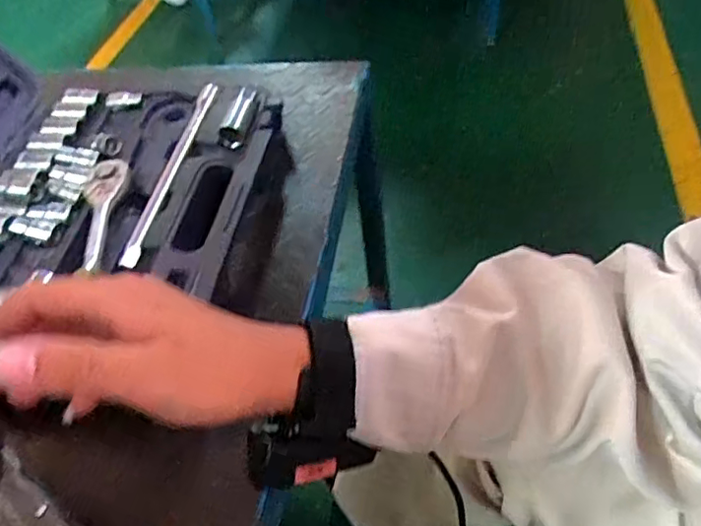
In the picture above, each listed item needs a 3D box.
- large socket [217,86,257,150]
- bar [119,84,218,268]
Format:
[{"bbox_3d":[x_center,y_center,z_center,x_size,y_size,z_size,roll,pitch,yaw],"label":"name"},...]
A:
[{"bbox_3d":[-0.112,-0.149,0.582,0.026,0.019,0.078,4,49,9],"label":"large socket"},{"bbox_3d":[-0.165,-0.095,0.544,0.019,0.016,0.242,3,49,8],"label":"bar"}]

